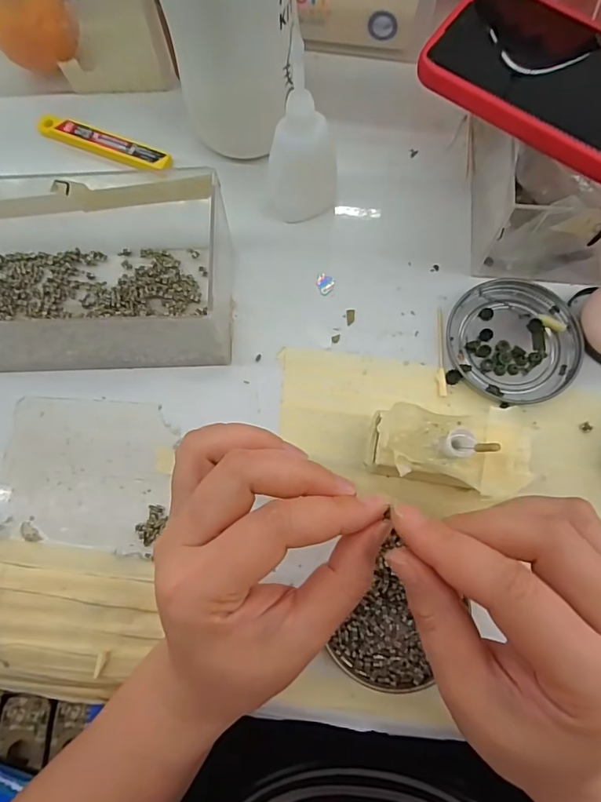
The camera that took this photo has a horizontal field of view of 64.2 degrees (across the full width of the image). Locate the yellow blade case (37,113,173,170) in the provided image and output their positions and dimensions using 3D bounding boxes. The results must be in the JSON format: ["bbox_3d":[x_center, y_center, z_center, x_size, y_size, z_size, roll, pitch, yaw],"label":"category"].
[{"bbox_3d":[-0.140,-0.183,0.341,0.103,0.005,0.020,22,77,8],"label":"yellow blade case"}]

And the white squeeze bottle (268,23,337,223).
[{"bbox_3d":[0.001,-0.146,0.280,0.039,0.105,0.033,7,75,4],"label":"white squeeze bottle"}]

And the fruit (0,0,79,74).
[{"bbox_3d":[-0.186,-0.262,0.338,0.056,0.050,0.056,-26,75,-5],"label":"fruit"}]

